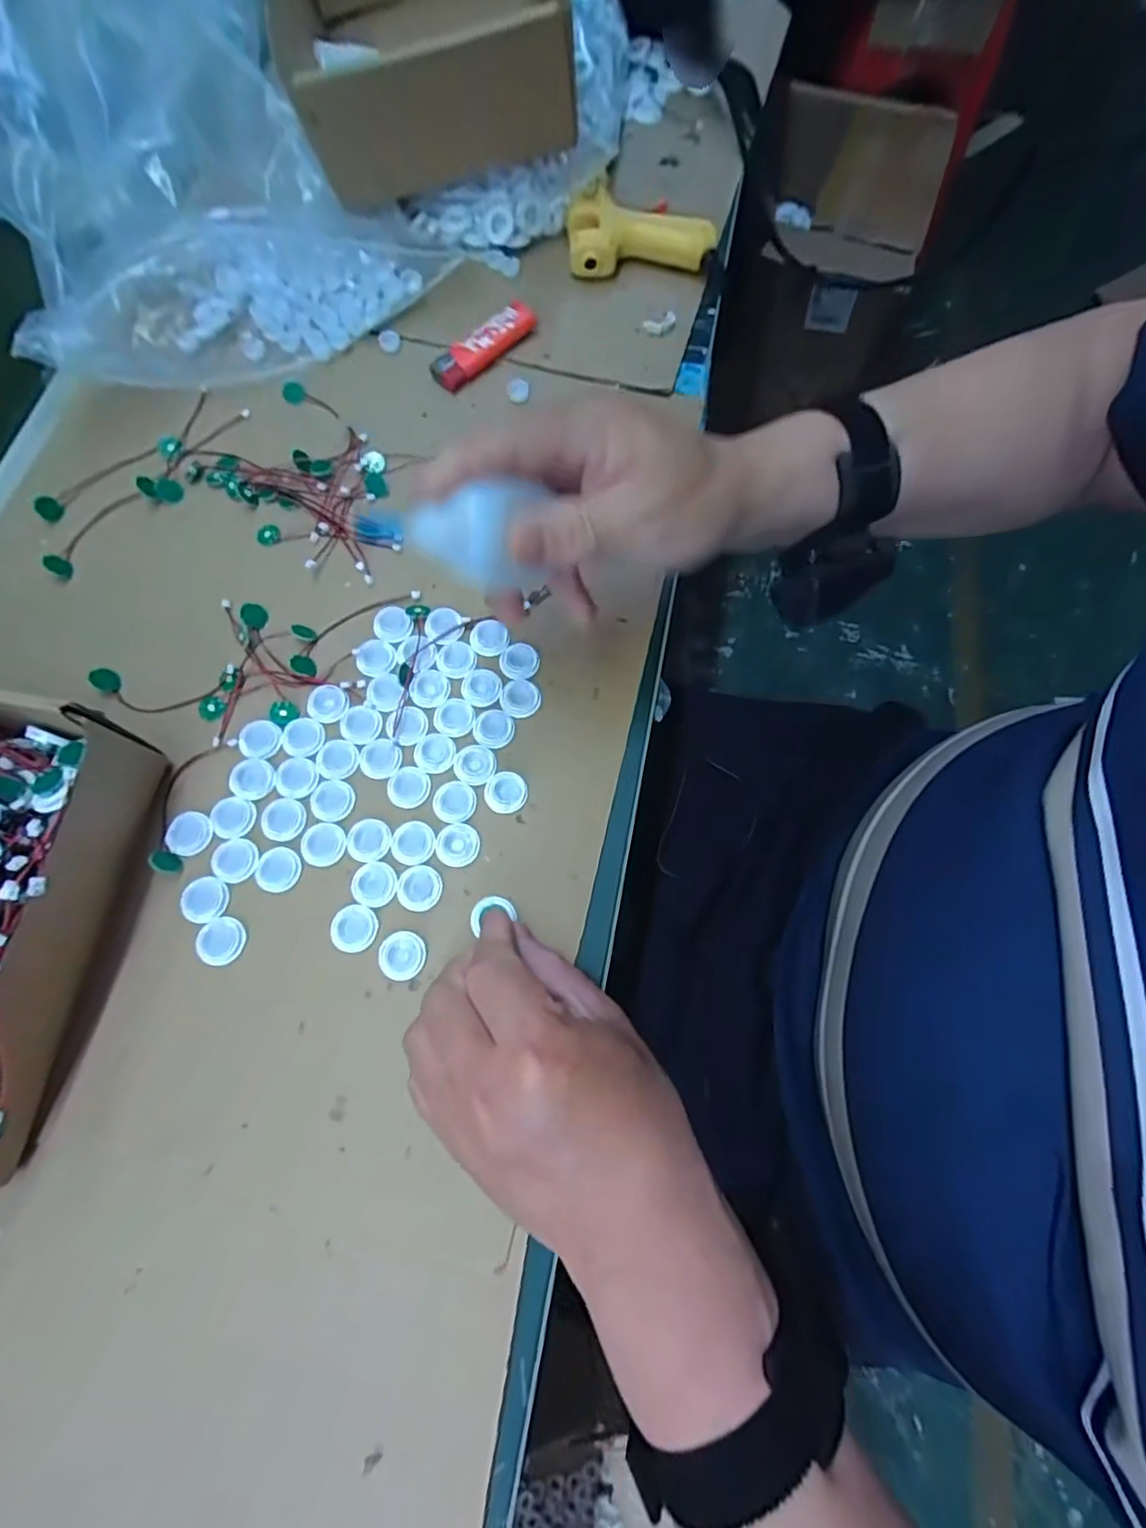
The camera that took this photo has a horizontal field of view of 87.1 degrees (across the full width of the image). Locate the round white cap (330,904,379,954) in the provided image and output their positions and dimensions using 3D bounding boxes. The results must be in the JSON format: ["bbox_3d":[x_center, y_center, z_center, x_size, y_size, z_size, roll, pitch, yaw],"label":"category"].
[{"bbox_3d":[-0.110,0.082,0.303,0.022,0.004,0.023,0,73,-1],"label":"round white cap"}]

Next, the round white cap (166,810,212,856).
[{"bbox_3d":[-0.201,0.036,0.315,0.020,0.005,0.022,0,73,-1],"label":"round white cap"}]

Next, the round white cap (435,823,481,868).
[{"bbox_3d":[-0.061,0.042,0.317,0.022,0.004,0.022,0,73,-1],"label":"round white cap"}]

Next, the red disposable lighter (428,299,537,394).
[{"bbox_3d":[-0.060,-0.288,0.413,0.081,0.013,0.026,-43,78,-13],"label":"red disposable lighter"}]

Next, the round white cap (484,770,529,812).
[{"bbox_3d":[-0.036,0.015,0.325,0.023,0.004,0.022,0,73,-1],"label":"round white cap"}]

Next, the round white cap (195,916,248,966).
[{"bbox_3d":[-0.176,0.088,0.301,0.021,0.006,0.022,0,73,-1],"label":"round white cap"}]

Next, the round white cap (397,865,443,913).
[{"bbox_3d":[-0.079,0.064,0.310,0.022,0.004,0.023,0,73,-1],"label":"round white cap"}]

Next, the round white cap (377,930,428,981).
[{"bbox_3d":[-0.085,0.095,0.299,0.023,0.005,0.023,0,73,-1],"label":"round white cap"}]

